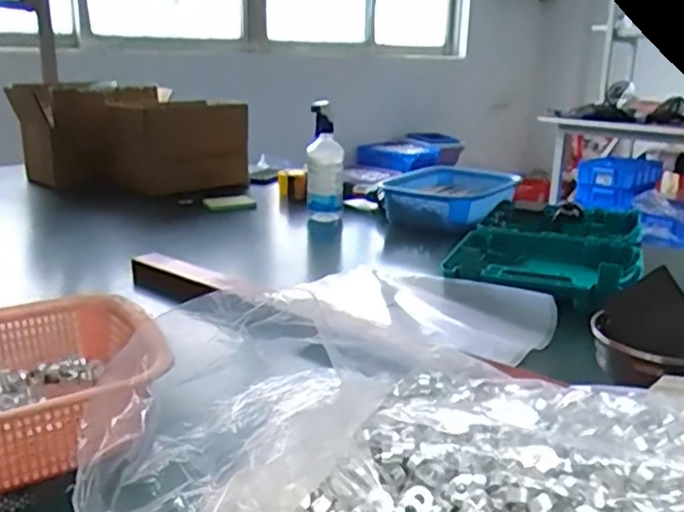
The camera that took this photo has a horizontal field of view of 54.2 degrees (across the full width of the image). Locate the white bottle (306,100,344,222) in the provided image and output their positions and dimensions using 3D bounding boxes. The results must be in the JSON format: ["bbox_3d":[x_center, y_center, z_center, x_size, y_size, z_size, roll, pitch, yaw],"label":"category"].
[{"bbox_3d":[-0.032,-0.170,1.237,0.068,0.215,0.066,1,17,1],"label":"white bottle"}]

